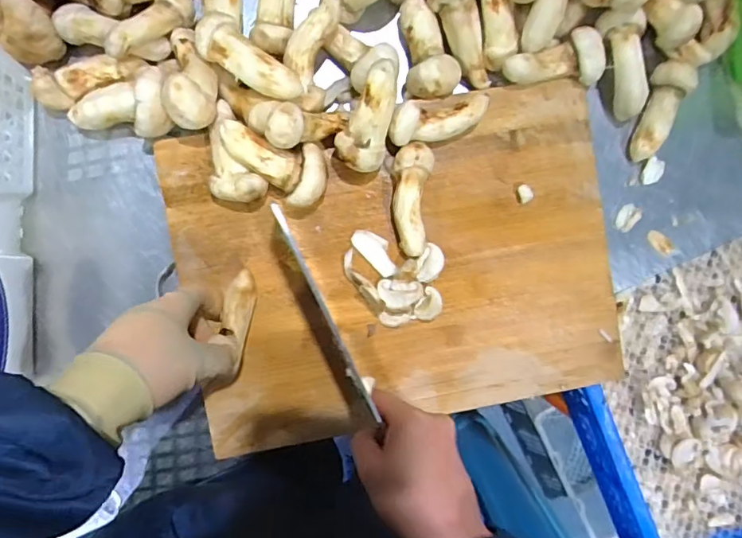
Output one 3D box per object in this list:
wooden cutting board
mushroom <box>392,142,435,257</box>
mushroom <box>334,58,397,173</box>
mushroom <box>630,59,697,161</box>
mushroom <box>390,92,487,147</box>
[{"bbox_3d":[0.027,0.000,0.460,0.370,0.013,0.268,-10,95,-4],"label":"wooden cutting board"},{"bbox_3d":[0.033,-0.058,0.442,0.030,0.028,0.091,3,94,-4],"label":"mushroom"},{"bbox_3d":[-0.004,-0.123,0.429,0.039,0.045,0.085,10,93,-5],"label":"mushroom"},{"bbox_3d":[0.261,-0.142,0.473,0.032,0.027,0.088,15,93,-5],"label":"mushroom"},{"bbox_3d":[0.055,-0.124,0.440,0.081,0.032,0.032,-9,94,-4],"label":"mushroom"}]

